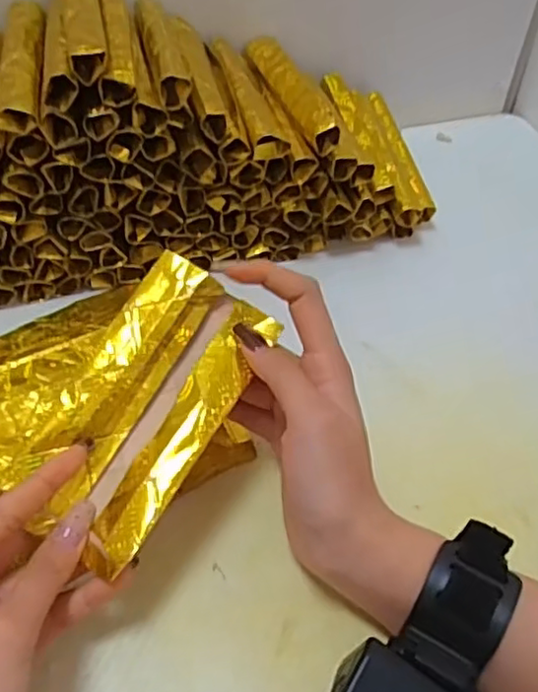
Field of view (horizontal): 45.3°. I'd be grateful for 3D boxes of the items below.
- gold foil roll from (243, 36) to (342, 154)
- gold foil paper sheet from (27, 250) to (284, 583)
[{"bbox_3d":[0.015,-0.183,0.457,0.019,0.021,0.129,-12,52,-19],"label":"gold foil roll"},{"bbox_3d":[-0.056,0.028,0.300,0.066,0.014,0.136,31,73,2],"label":"gold foil paper sheet"}]

